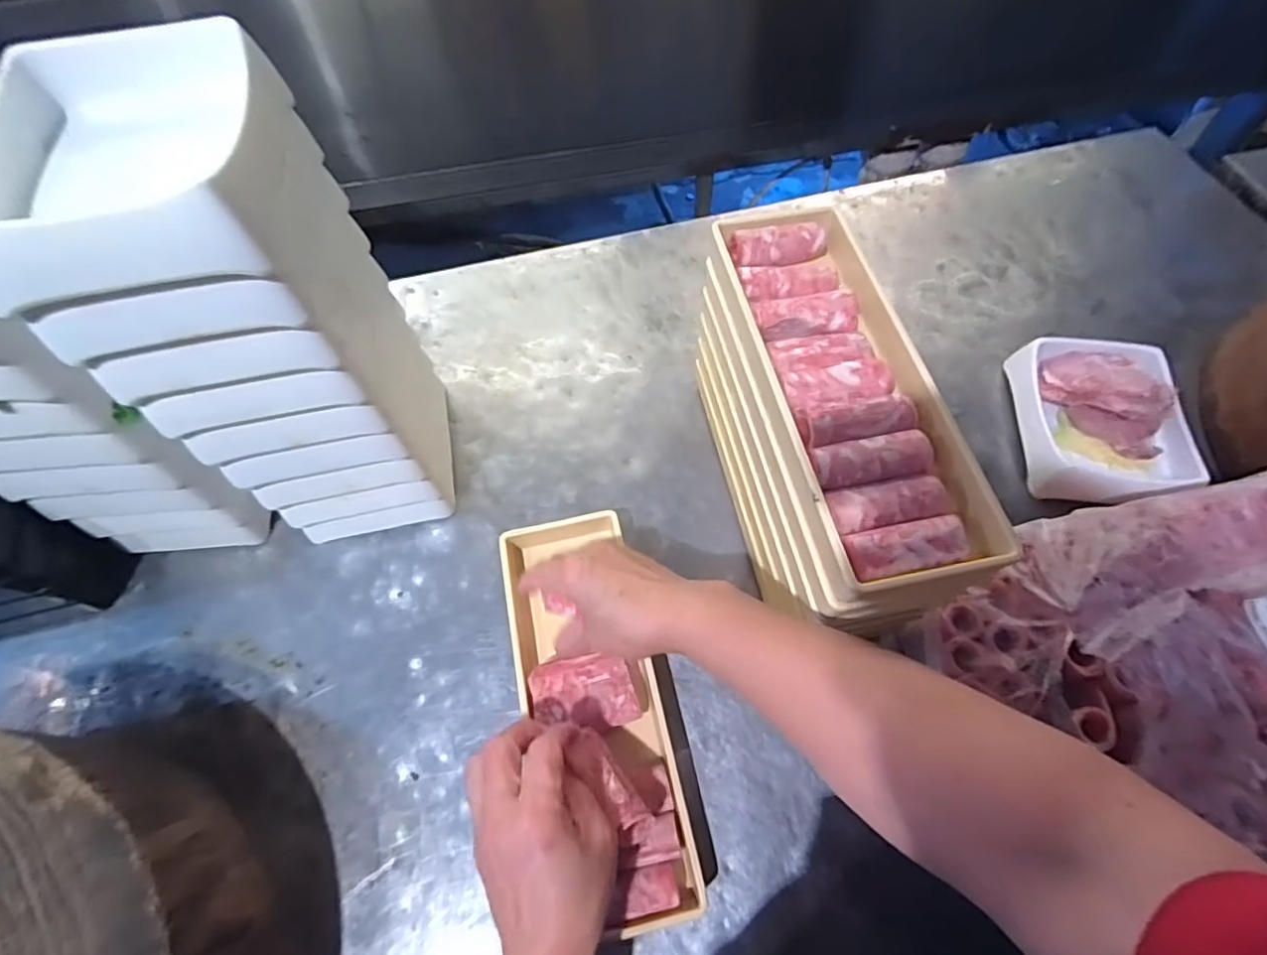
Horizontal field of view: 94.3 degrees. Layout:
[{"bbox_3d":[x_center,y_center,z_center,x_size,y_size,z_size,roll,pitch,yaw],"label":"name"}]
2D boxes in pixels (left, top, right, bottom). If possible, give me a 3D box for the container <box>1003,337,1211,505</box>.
[{"bbox_3d":[0.428,-0.057,0.537,0.132,0.059,0.158,1,61,2],"label":"container"}]

